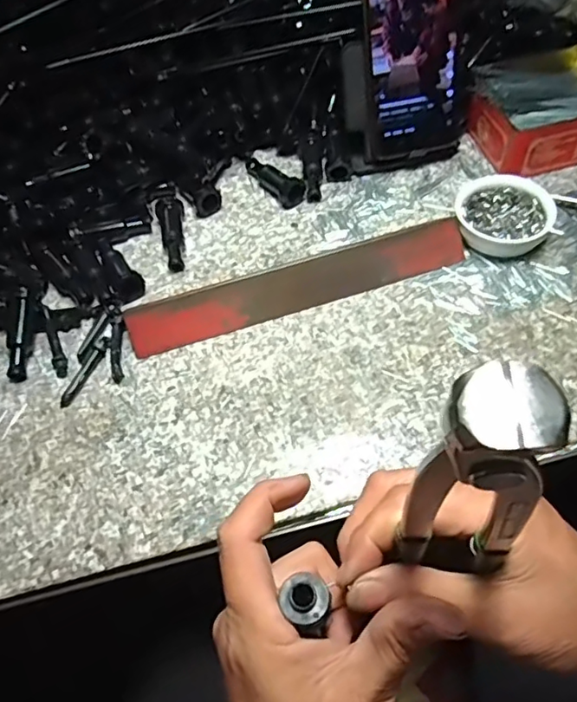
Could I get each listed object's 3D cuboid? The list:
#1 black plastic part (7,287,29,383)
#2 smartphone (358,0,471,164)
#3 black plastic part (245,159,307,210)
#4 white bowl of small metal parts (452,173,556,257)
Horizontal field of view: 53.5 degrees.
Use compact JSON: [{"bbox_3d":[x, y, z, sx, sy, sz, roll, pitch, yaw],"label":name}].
[{"bbox_3d":[-0.197,-0.013,0.419,0.010,0.013,0.069,-5,71,2],"label":"black plastic part"},{"bbox_3d":[0.104,-0.245,0.459,0.093,0.169,0.012,-14,31,-3],"label":"smartphone"},{"bbox_3d":[-0.015,-0.151,0.504,0.018,0.021,0.074,-38,60,-20],"label":"black plastic part"},{"bbox_3d":[0.167,-0.103,0.447,0.070,0.028,0.065,-2,55,3],"label":"white bowl of small metal parts"}]

